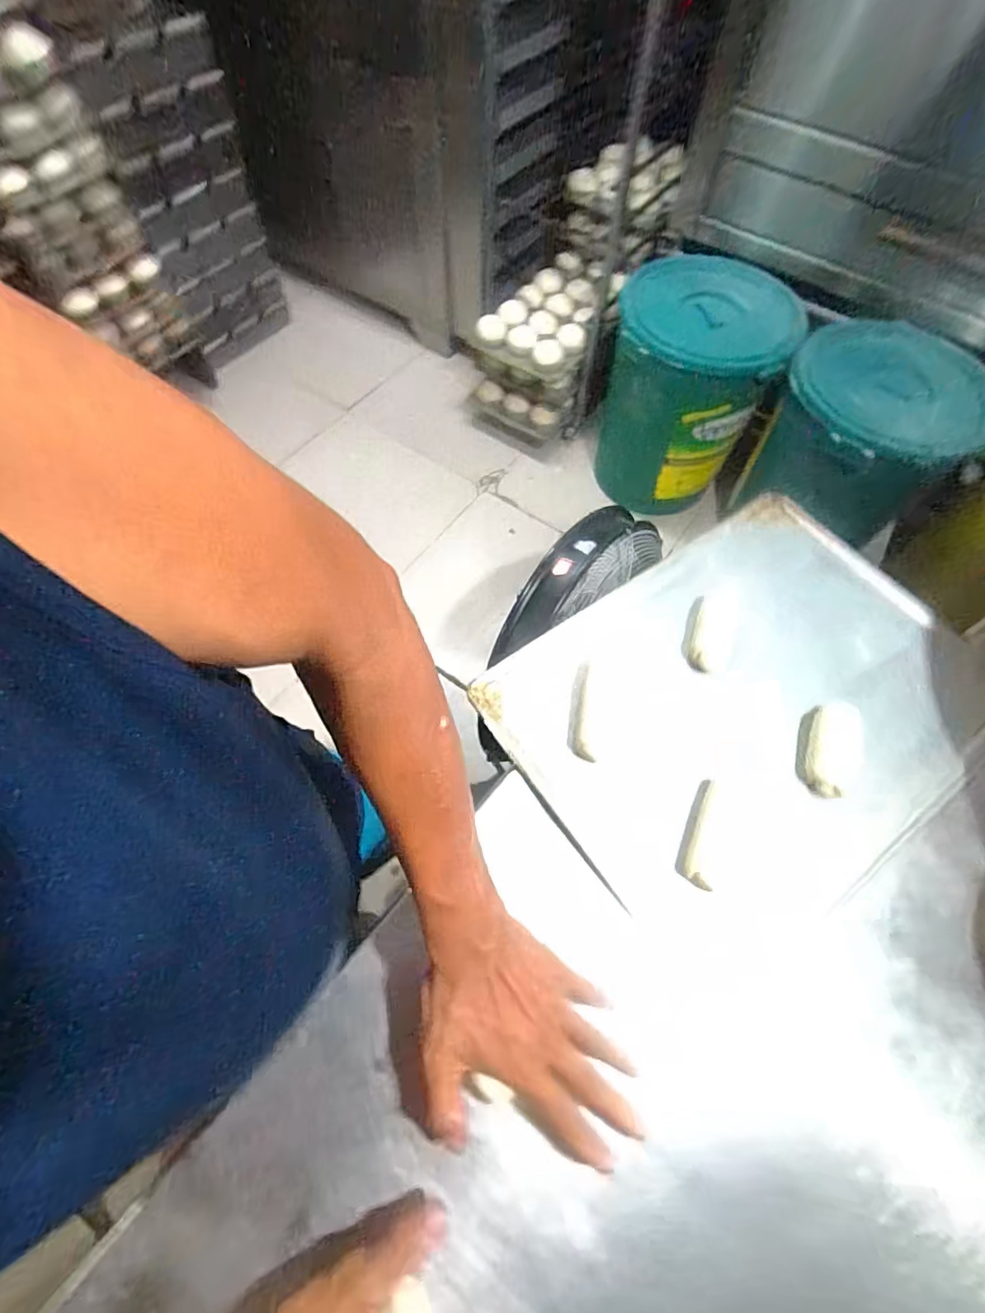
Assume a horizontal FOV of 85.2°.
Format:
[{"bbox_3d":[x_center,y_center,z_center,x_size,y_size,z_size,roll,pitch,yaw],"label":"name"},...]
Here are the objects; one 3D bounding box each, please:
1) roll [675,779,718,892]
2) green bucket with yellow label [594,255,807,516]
[{"bbox_3d":[0.178,0.148,0.457,0.032,0.019,0.091,16,64,6],"label":"roll"},{"bbox_3d":[0.506,-0.727,1.479,0.434,0.534,0.345,23,65,10],"label":"green bucket with yellow label"}]

